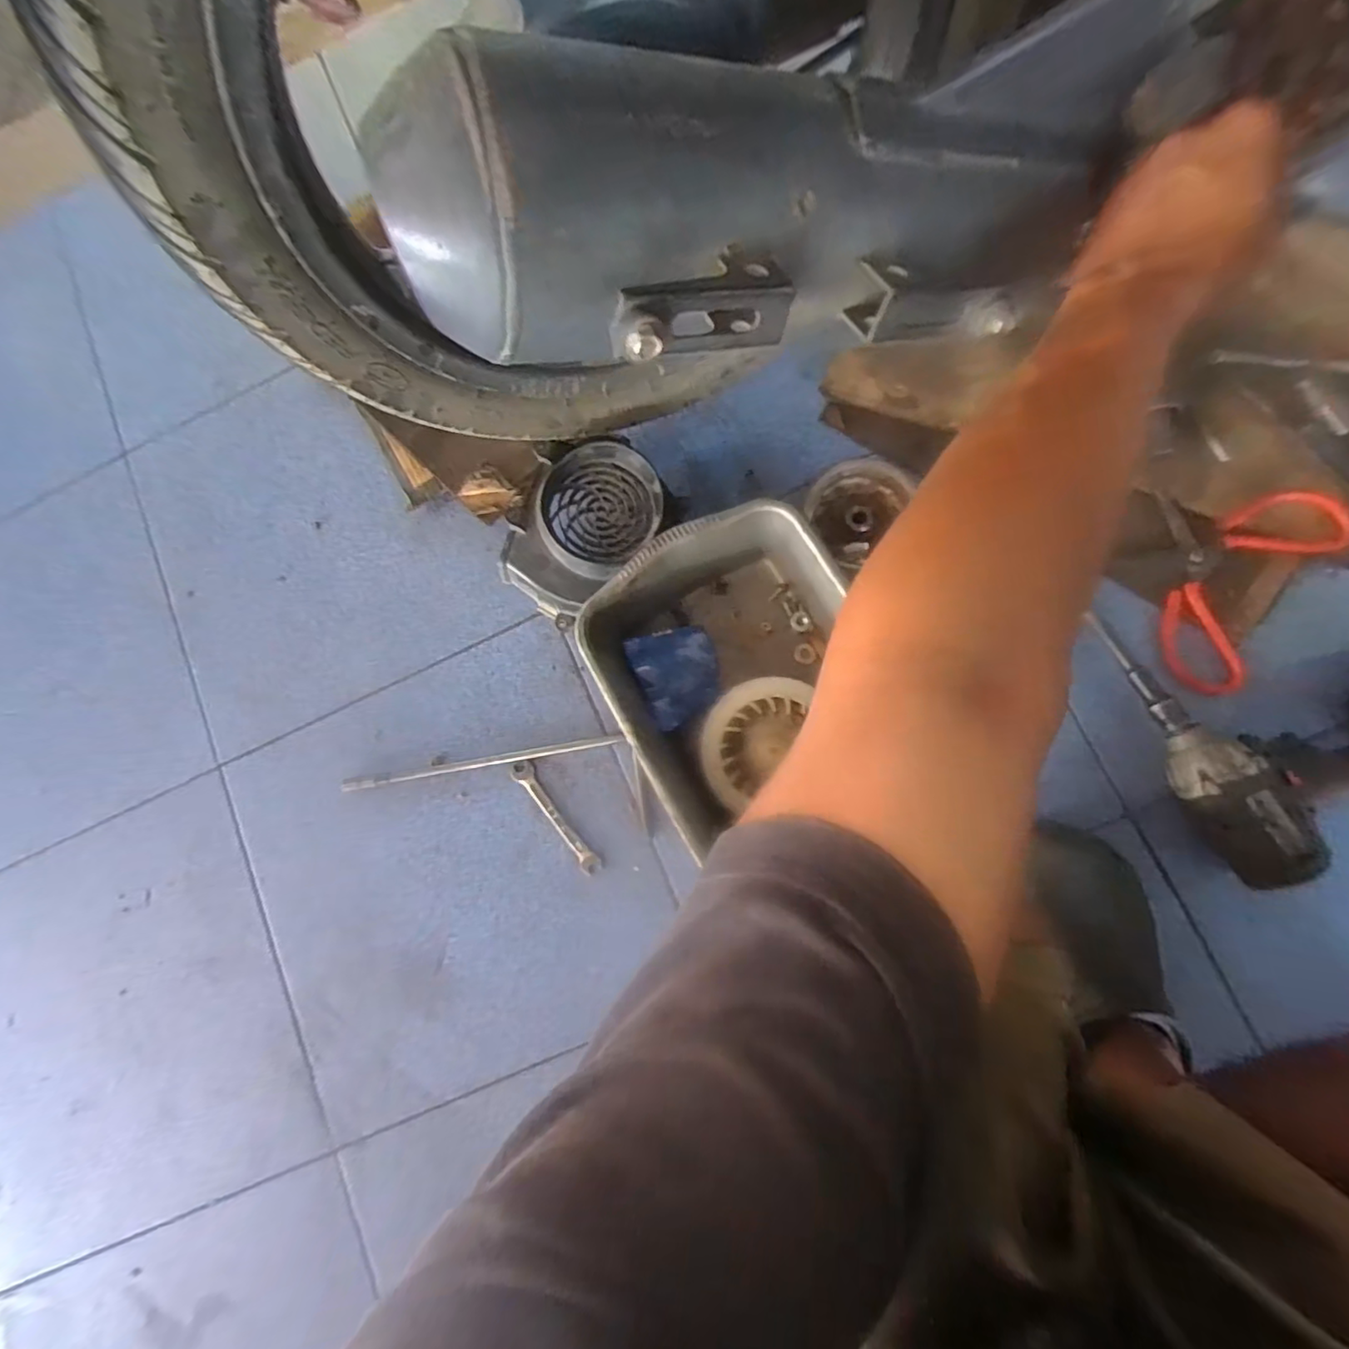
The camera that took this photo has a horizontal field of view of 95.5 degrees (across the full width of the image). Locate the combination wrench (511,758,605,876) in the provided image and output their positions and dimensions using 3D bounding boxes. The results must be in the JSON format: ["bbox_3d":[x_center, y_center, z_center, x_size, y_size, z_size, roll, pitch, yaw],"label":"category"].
[{"bbox_3d":[-0.119,0.139,0.610,0.023,0.004,0.131,-40,81,2],"label":"combination wrench"}]

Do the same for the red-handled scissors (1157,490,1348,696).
[{"bbox_3d":[0.509,-0.072,0.535,0.148,0.012,0.173,0,85,7],"label":"red-handled scissors"}]

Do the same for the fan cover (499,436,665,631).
[{"bbox_3d":[-0.078,-0.131,0.589,0.124,0.089,0.168,28,86,10],"label":"fan cover"}]

